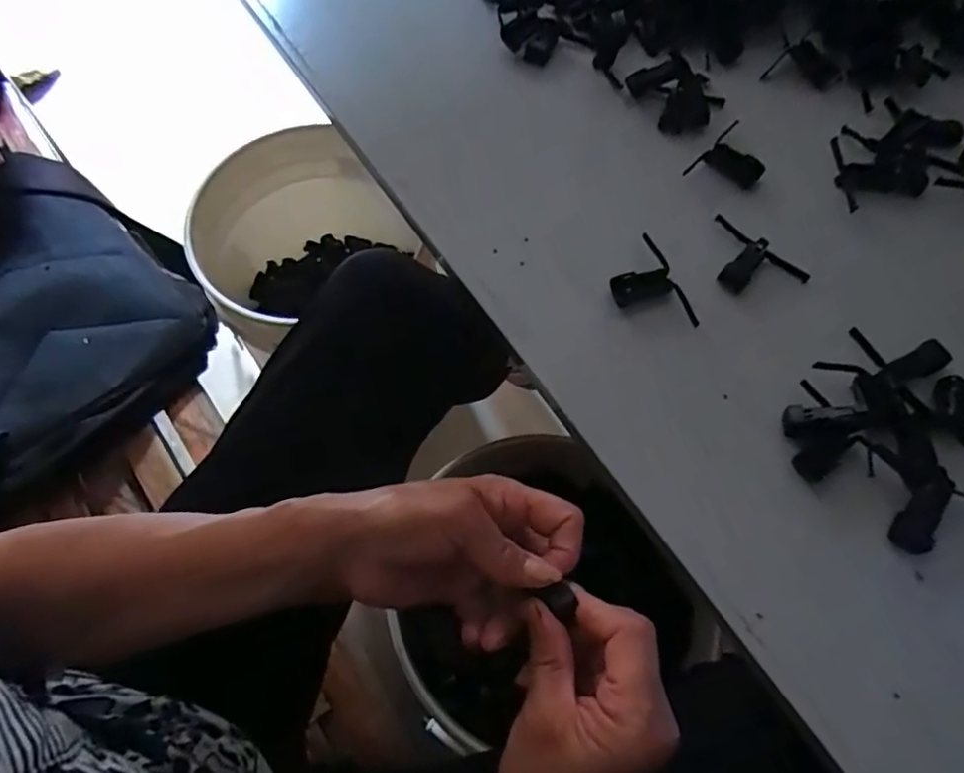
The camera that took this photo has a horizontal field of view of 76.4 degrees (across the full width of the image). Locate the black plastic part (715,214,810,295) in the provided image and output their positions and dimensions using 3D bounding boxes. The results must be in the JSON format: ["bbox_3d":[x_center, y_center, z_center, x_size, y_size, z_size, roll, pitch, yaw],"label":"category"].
[{"bbox_3d":[0.201,-0.095,0.464,0.082,0.010,0.057,41,70,16],"label":"black plastic part"}]

